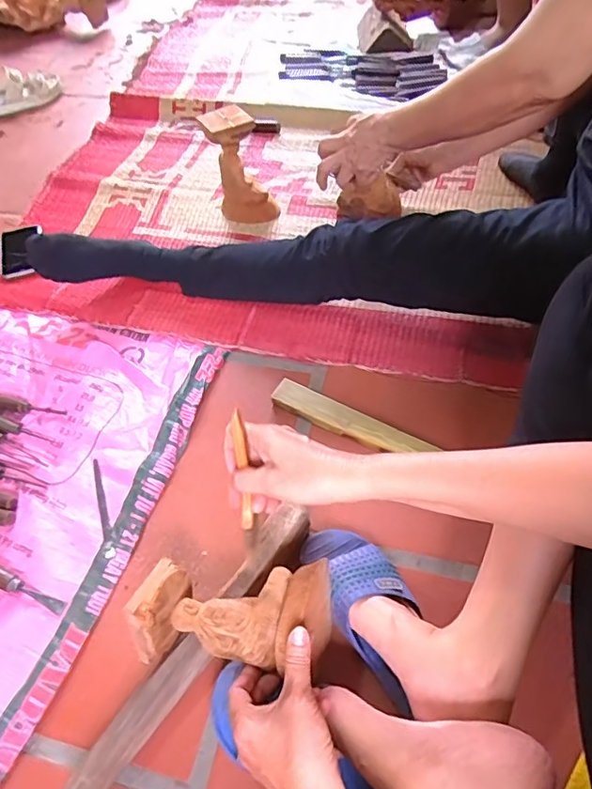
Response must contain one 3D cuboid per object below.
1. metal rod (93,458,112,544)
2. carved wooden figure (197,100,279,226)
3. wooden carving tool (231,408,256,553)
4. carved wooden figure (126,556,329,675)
[{"bbox_3d":[-0.245,0.132,0.670,0.010,0.004,0.123,-19,54,-9],"label":"metal rod"},{"bbox_3d":[-0.100,-0.412,0.964,0.115,0.175,0.085,-7,53,0],"label":"carved wooden figure"},{"bbox_3d":[-0.046,0.084,0.479,0.011,0.155,0.010,0,27,5],"label":"wooden carving tool"},{"bbox_3d":[-0.059,0.199,0.495,0.190,0.057,0.084,-7,51,19],"label":"carved wooden figure"}]

